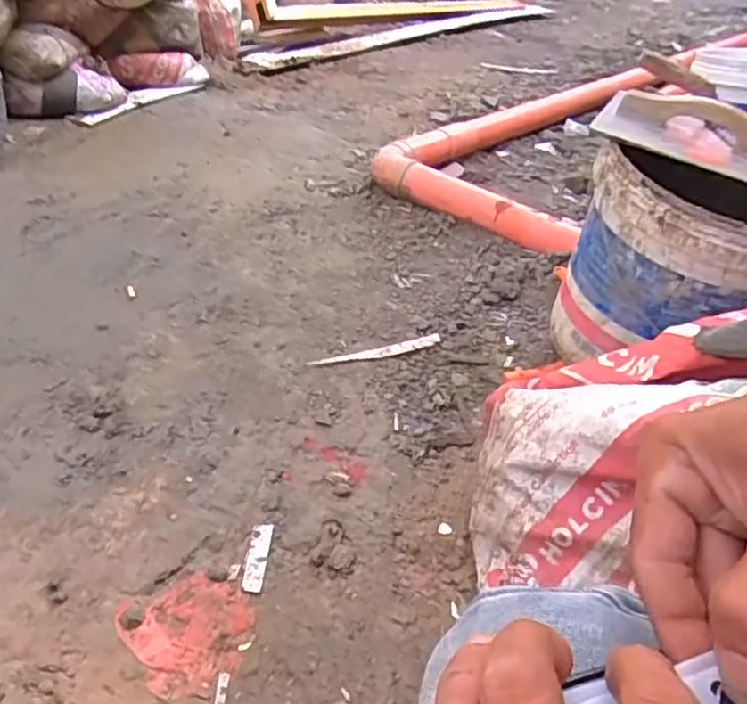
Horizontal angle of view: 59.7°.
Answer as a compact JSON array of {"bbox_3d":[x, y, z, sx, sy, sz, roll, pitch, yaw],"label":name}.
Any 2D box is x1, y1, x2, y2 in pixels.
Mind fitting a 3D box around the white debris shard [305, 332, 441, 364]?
[{"bbox_3d":[0.008,-0.001,1.047,0.217,0.007,0.022,-12,53,-15],"label":"white debris shard"}]

